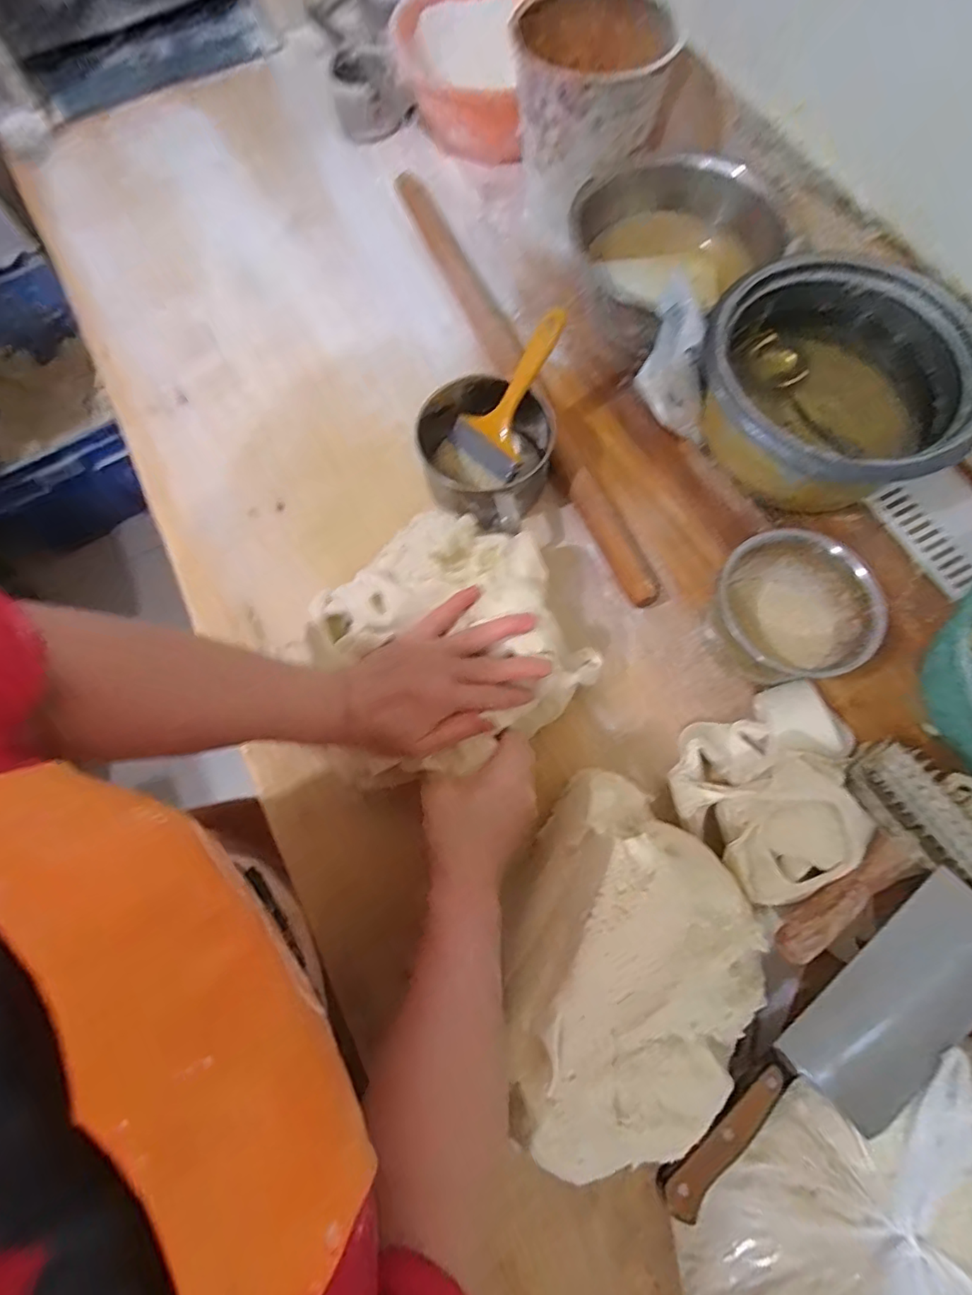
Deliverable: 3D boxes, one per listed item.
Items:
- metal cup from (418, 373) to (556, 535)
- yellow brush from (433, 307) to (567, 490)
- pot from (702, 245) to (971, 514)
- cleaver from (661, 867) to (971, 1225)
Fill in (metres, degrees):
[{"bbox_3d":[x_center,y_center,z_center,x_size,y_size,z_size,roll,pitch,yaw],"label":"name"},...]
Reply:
[{"bbox_3d":[0.004,-0.186,0.570,0.127,0.079,0.173,-14,72,-2],"label":"metal cup"},{"bbox_3d":[0.028,-0.233,0.560,0.076,0.182,0.014,42,33,-9],"label":"yellow brush"},{"bbox_3d":[0.333,-0.253,0.547,0.251,0.094,0.248,-1,72,2],"label":"pot"},{"bbox_3d":[0.247,0.284,0.385,0.291,0.029,0.072,-40,75,-10],"label":"cleaver"}]

